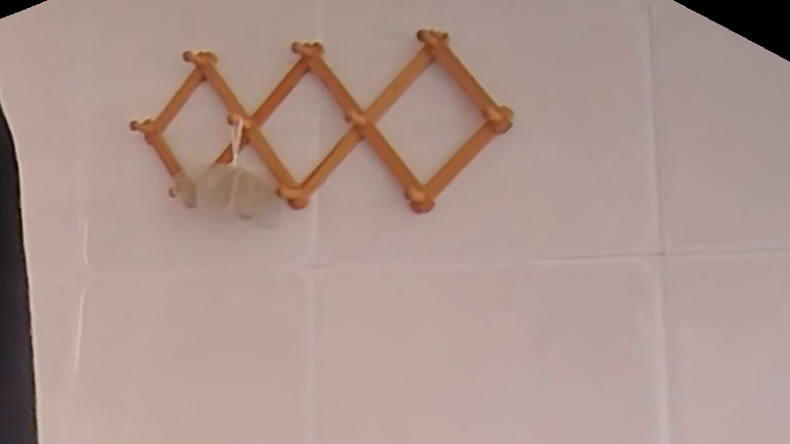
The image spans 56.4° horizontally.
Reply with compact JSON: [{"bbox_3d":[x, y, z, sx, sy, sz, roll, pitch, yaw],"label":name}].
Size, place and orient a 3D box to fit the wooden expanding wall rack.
[{"bbox_3d":[-0.124,-0.145,1.075,0.579,0.244,0.075,-5,-10,24],"label":"wooden expanding wall rack"}]

